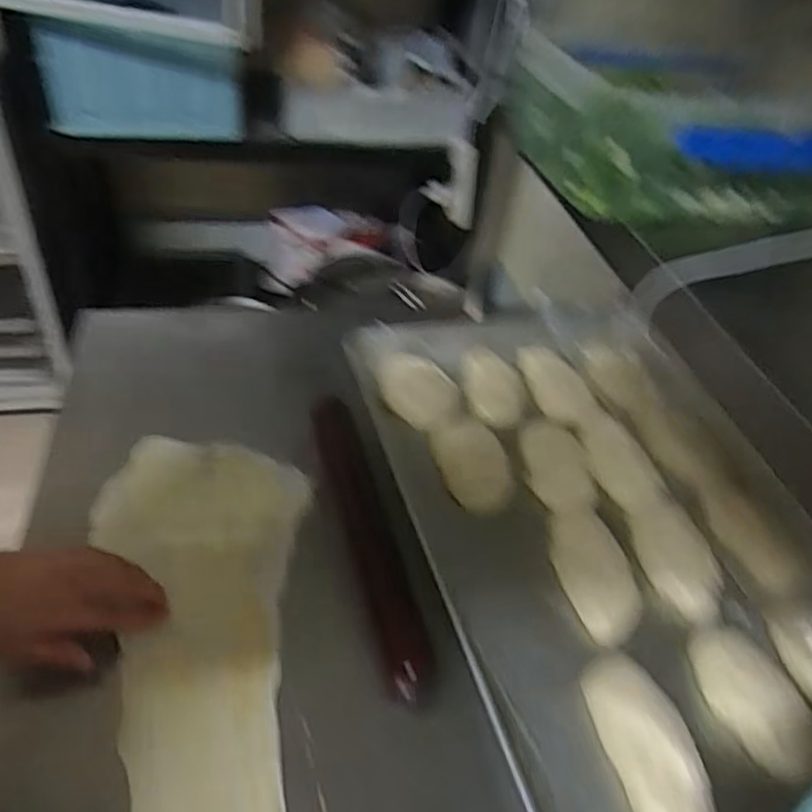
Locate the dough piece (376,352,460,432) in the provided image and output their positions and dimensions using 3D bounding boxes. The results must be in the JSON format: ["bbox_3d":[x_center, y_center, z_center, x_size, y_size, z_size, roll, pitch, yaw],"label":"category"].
[{"bbox_3d":[0.014,-0.021,0.771,0.076,0.028,0.098,-26,52,-33],"label":"dough piece"}]

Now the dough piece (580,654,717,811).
[{"bbox_3d":[0.184,0.261,0.495,0.060,0.027,0.141,-6,43,-17],"label":"dough piece"}]

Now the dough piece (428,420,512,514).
[{"bbox_3d":[0.073,0.058,0.696,0.072,0.037,0.116,-14,46,-25],"label":"dough piece"}]

